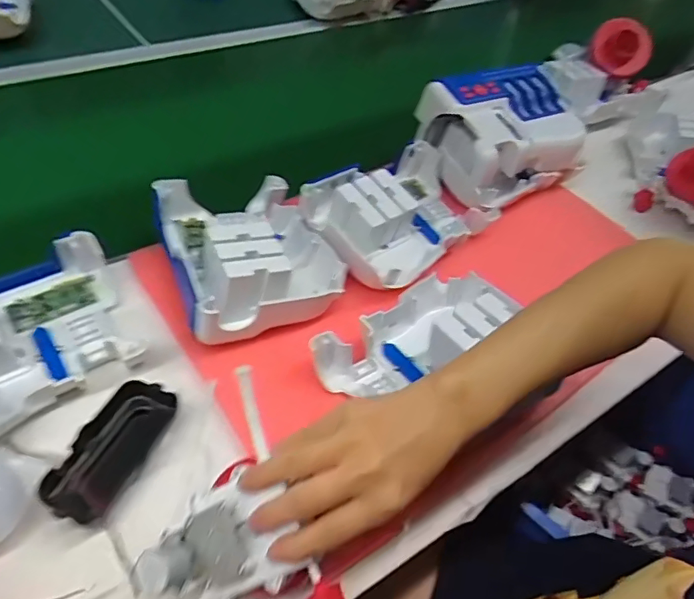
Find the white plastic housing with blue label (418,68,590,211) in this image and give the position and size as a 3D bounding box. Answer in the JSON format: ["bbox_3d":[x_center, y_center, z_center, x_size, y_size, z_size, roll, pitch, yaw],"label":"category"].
[{"bbox_3d":[0.193,-0.202,0.643,0.179,0.097,0.134,-20,52,-23],"label":"white plastic housing with blue label"}]

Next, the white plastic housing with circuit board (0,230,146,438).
[{"bbox_3d":[-0.270,0.027,0.429,0.176,0.065,0.138,-30,57,-29],"label":"white plastic housing with circuit board"}]

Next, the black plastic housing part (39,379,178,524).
[{"bbox_3d":[-0.176,0.110,0.397,0.048,0.016,0.107,16,48,9],"label":"black plastic housing part"}]

